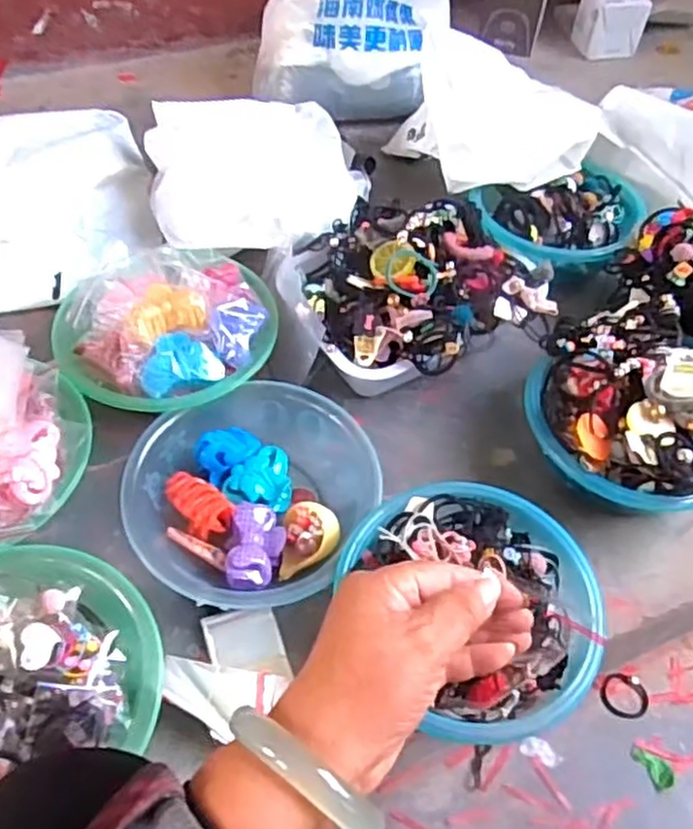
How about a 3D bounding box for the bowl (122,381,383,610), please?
[{"bbox_3d":[-0.095,0.080,0.707,0.233,0.075,0.223,1,53,-2],"label":"bowl"}]

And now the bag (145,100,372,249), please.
[{"bbox_3d":[-0.112,-0.315,0.936,0.285,0.078,0.259,-4,53,-6],"label":"bag"}]

